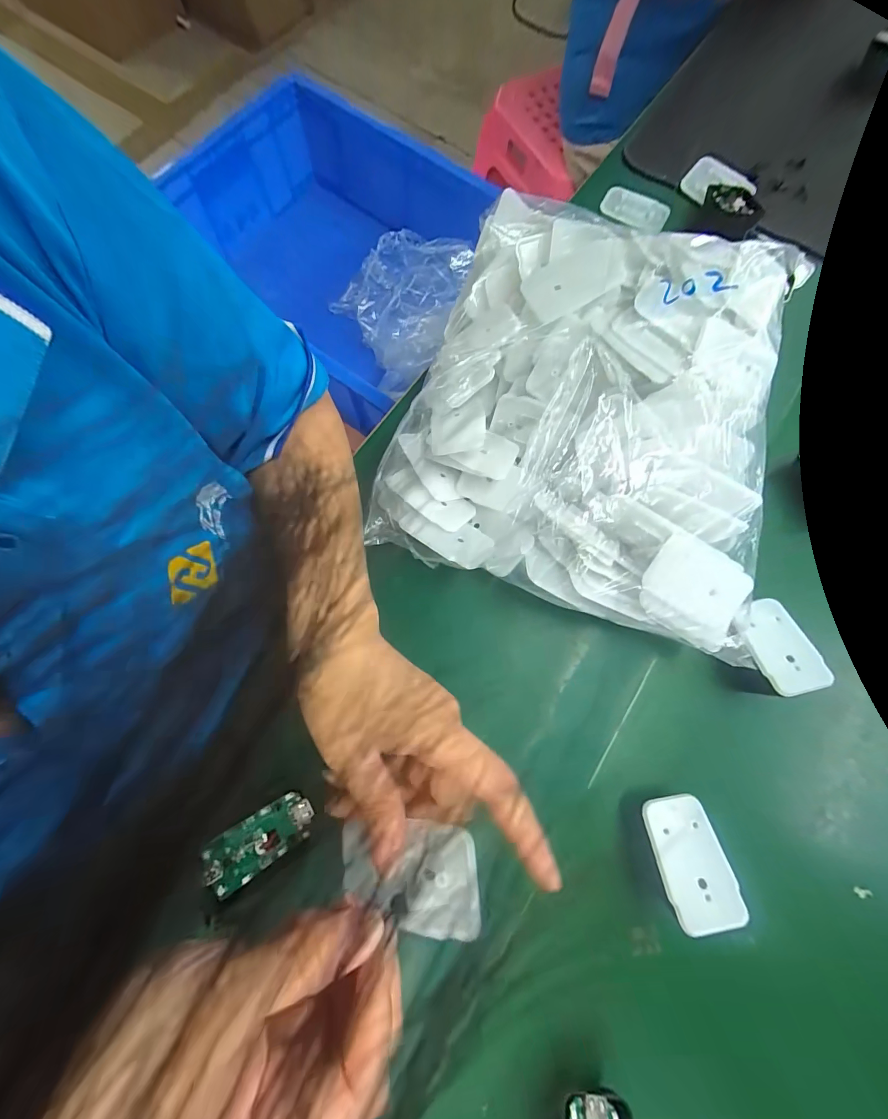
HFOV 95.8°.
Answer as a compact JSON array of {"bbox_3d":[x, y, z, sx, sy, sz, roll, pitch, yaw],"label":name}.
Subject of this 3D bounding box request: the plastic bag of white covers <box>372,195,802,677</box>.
[{"bbox_3d":[0.113,-0.110,0.308,0.279,0.092,0.288,18,75,3],"label":"plastic bag of white covers"}]

